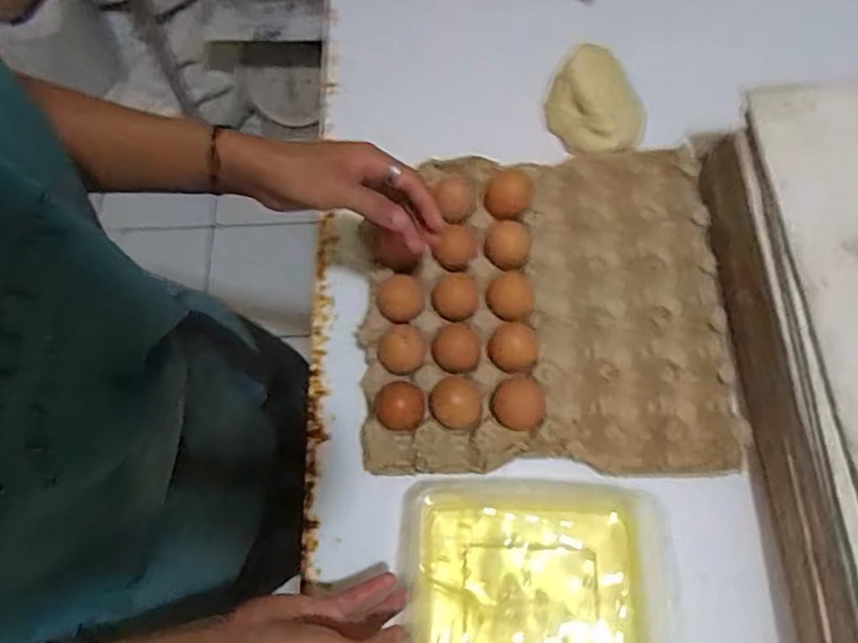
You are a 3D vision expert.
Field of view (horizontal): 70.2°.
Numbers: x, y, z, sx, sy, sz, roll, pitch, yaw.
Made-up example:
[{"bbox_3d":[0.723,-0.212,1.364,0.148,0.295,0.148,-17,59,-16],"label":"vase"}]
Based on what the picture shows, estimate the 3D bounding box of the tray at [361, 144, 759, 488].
[{"bbox_3d":[0.105,-0.016,0.566,0.317,0.051,0.301,-1,70,1],"label":"tray"}]

